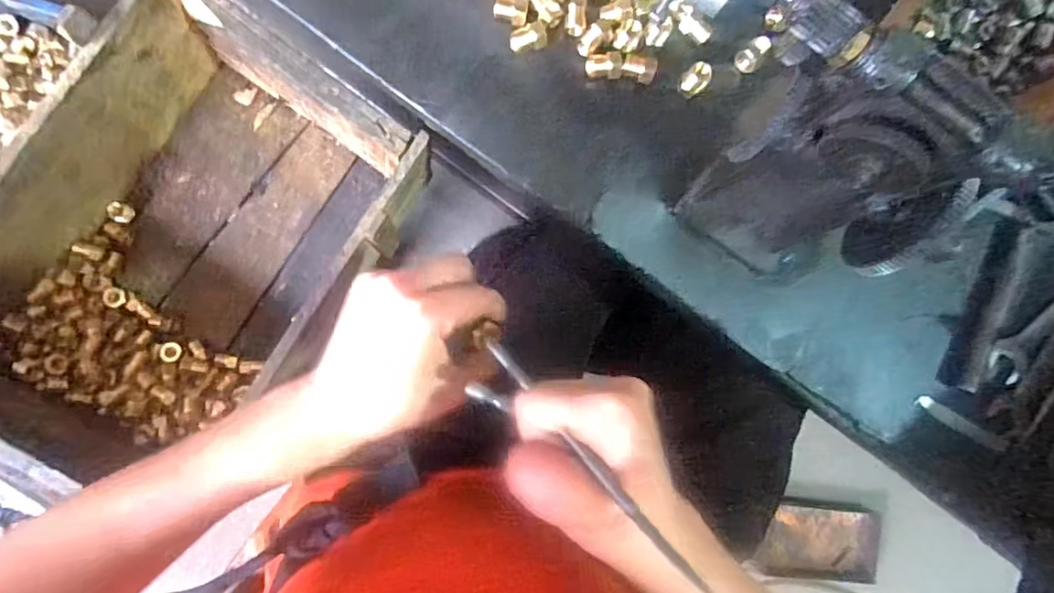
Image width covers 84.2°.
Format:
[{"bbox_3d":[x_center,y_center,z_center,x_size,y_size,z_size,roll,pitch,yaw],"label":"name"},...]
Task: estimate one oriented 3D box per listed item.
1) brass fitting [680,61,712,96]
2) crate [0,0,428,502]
[{"bbox_3d":[0.116,-0.149,0.404,0.017,0.021,0.016,0,91,-7],"label":"brass fitting"},{"bbox_3d":[-0.273,-0.029,0.482,0.233,0.156,0.344,34,82,-6],"label":"crate"}]

